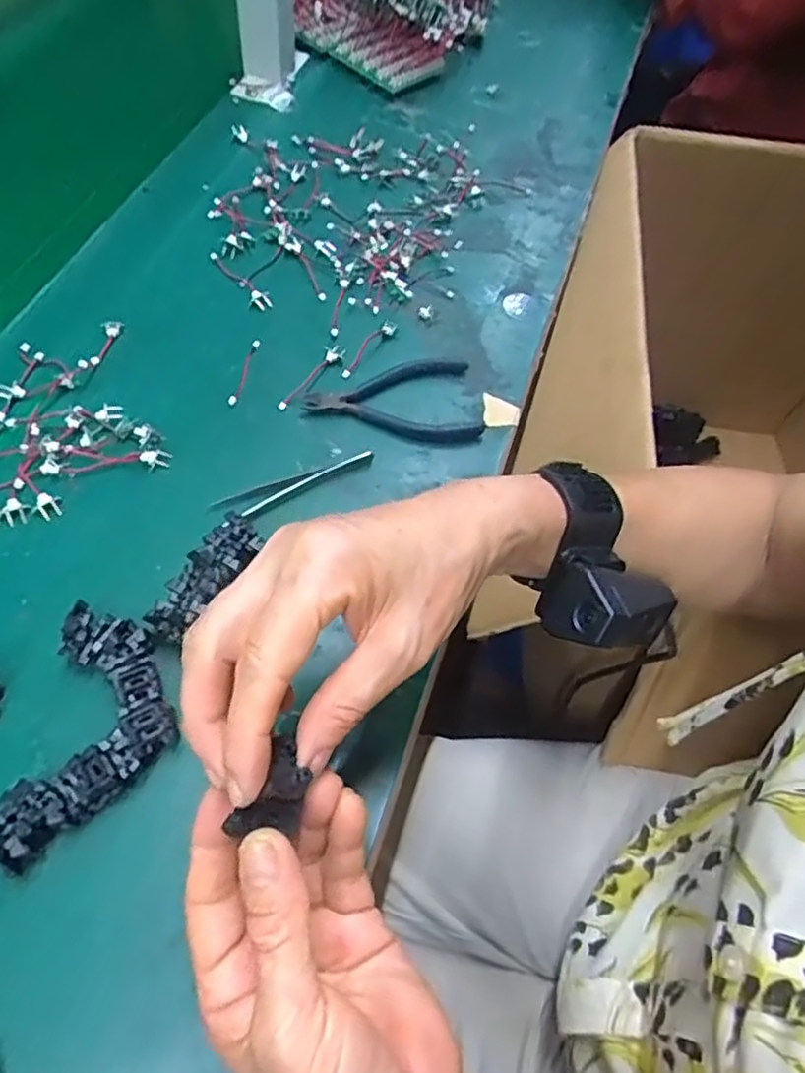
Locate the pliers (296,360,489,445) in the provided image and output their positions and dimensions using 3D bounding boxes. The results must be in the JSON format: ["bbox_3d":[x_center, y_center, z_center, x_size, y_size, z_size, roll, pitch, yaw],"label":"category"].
[{"bbox_3d":[-0.005,-0.085,0.439,0.111,0.008,0.066,-11,62,-10],"label":"pliers"}]

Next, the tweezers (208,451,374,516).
[{"bbox_3d":[-0.064,-0.031,0.403,0.101,0.008,0.011,-22,64,-15],"label":"tweezers"}]

